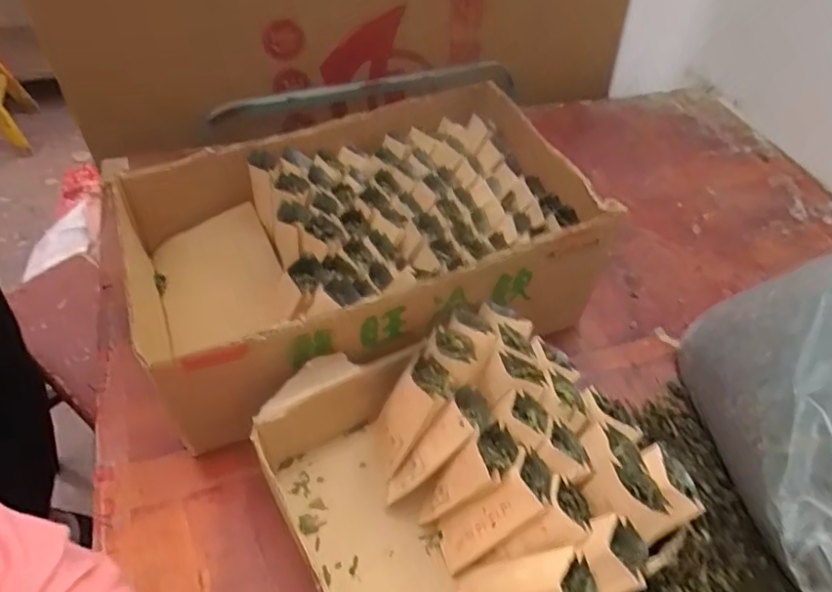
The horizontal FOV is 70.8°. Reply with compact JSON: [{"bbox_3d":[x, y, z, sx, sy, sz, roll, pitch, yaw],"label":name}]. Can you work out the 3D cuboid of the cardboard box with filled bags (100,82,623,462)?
[{"bbox_3d":[-0.057,-0.053,0.562,0.394,0.136,0.277,-19,52,-19],"label":"cardboard box with filled bags"}]

